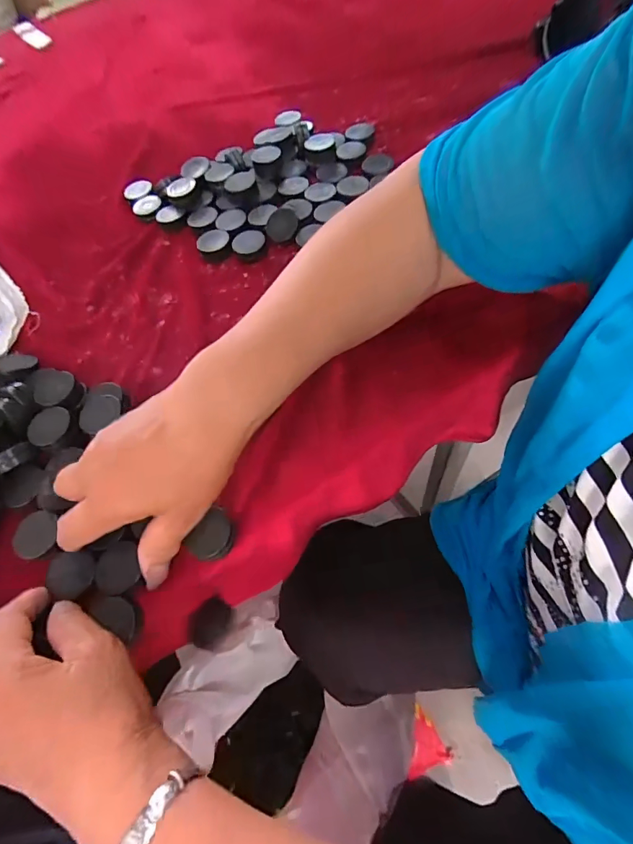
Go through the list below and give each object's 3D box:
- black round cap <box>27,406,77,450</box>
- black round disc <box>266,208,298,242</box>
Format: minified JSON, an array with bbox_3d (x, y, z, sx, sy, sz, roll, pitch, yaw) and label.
[{"bbox_3d":[-0.198,0.005,0.319,0.032,0.013,0.033,-4,60,8],"label":"black round cap"},{"bbox_3d":[-0.033,-0.191,0.407,0.032,0.004,0.033,-3,77,13],"label":"black round disc"}]

